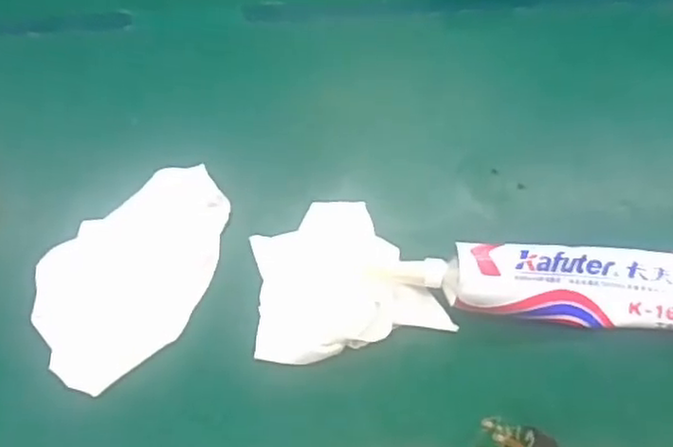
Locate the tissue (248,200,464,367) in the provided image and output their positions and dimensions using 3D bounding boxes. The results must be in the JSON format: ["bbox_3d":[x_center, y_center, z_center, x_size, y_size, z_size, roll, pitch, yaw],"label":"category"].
[{"bbox_3d":[0.001,0.025,0.340,0.090,0.016,0.080,-14,61,-6],"label":"tissue"}]

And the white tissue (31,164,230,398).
[{"bbox_3d":[-0.102,0.022,0.343,0.070,0.016,0.122,28,65,17],"label":"white tissue"}]

